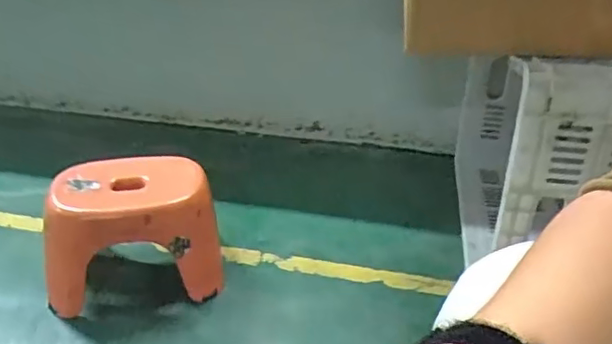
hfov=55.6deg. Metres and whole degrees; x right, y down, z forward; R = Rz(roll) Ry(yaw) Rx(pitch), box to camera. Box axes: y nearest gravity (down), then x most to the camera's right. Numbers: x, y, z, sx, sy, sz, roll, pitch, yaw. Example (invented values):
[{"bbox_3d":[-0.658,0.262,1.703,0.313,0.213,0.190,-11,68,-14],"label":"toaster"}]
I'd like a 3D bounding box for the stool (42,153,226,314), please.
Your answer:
[{"bbox_3d":[-0.308,0.106,1.056,0.293,0.189,0.203,-3,29,-6],"label":"stool"}]

